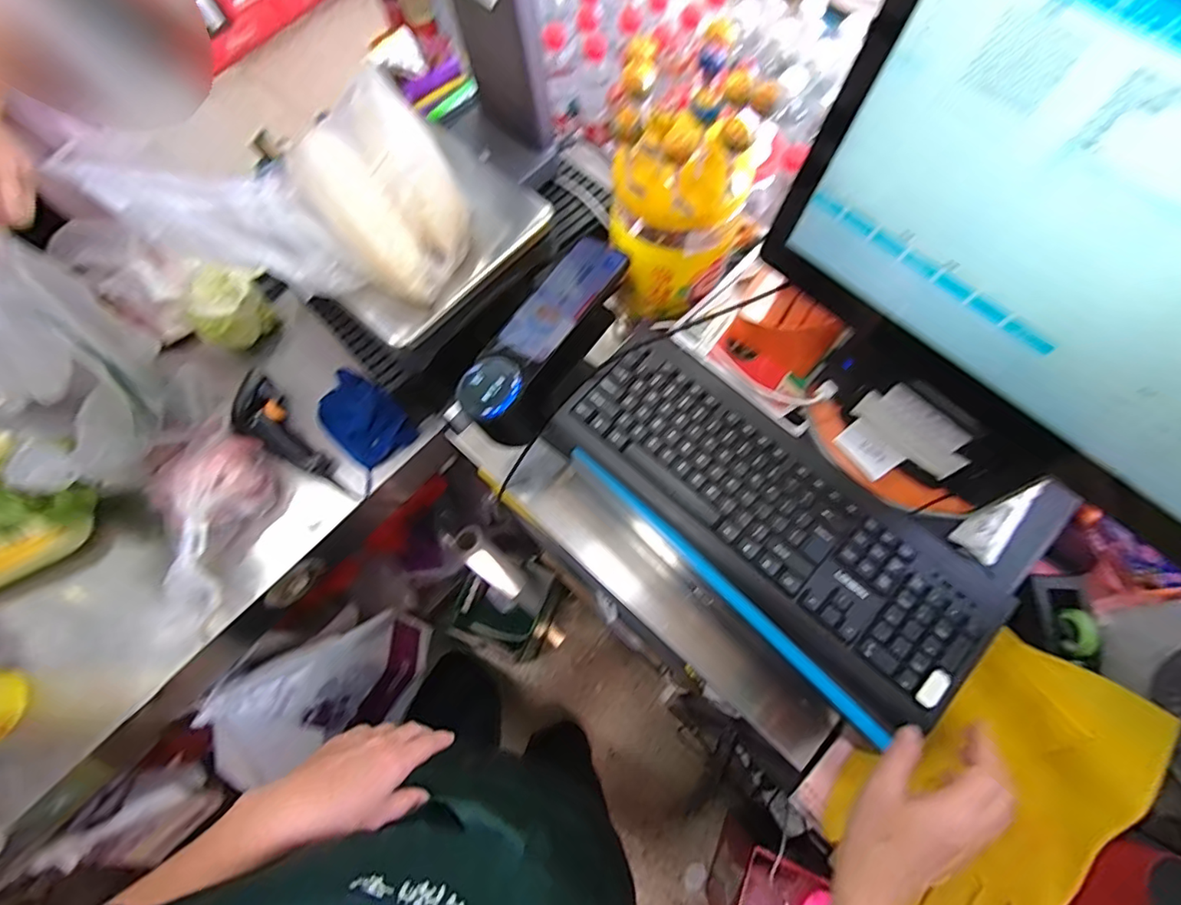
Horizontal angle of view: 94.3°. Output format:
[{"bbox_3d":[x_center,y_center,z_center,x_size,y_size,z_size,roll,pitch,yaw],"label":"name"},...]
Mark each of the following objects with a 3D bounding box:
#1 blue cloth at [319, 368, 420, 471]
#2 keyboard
[{"bbox_3d":[-0.312,-0.054,0.739,0.098,0.041,0.151,-42,74,-12],"label":"blue cloth"},{"bbox_3d":[0.175,0.052,0.548,0.433,0.033,0.166,40,76,14],"label":"keyboard"}]

